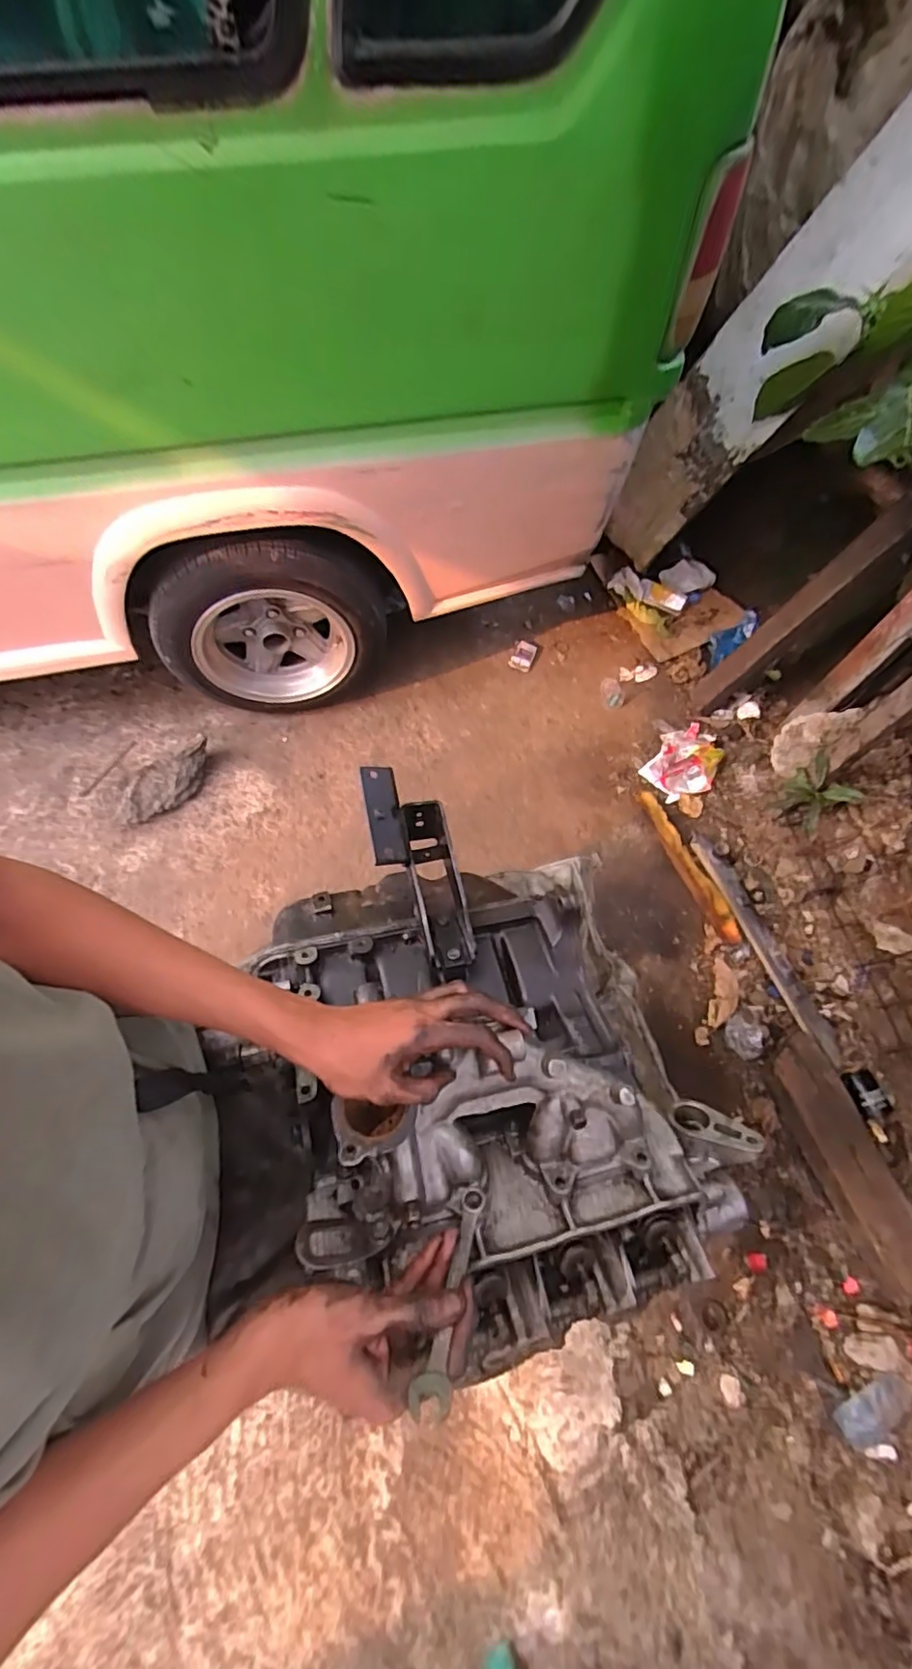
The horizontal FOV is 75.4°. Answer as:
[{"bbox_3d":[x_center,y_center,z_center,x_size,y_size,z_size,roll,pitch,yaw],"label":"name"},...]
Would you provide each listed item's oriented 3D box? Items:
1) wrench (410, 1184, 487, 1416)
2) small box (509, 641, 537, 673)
[{"bbox_3d":[-0.001,0.304,0.397,0.021,0.013,0.141,17,24,6],"label":"wrench"},{"bbox_3d":[0.197,-0.521,1.722,0.063,0.013,0.104,26,64,5],"label":"small box"}]

